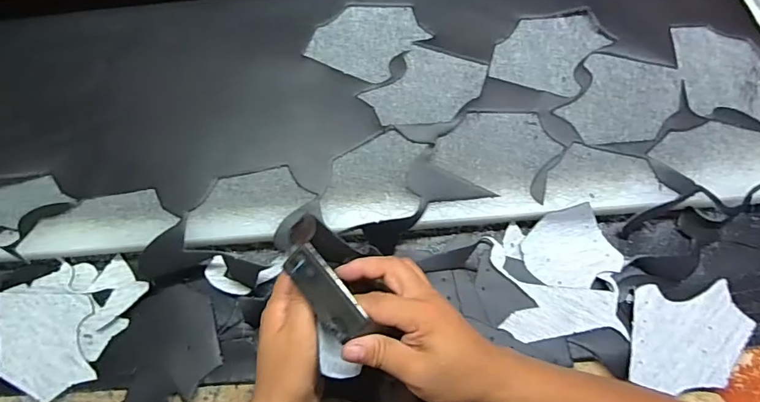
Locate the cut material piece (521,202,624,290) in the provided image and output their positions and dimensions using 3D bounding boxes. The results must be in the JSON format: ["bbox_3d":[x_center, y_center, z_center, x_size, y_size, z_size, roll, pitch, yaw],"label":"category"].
[{"bbox_3d":[0.201,0.051,0.484,0.092,0.024,0.079,-16,77,-3],"label":"cut material piece"}]

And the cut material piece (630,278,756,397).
[{"bbox_3d":[0.295,0.130,0.445,0.117,0.009,0.098,-4,59,2],"label":"cut material piece"}]

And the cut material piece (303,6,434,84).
[{"bbox_3d":[-0.014,-0.192,0.539,0.116,0.004,0.102,25,78,6],"label":"cut material piece"}]

